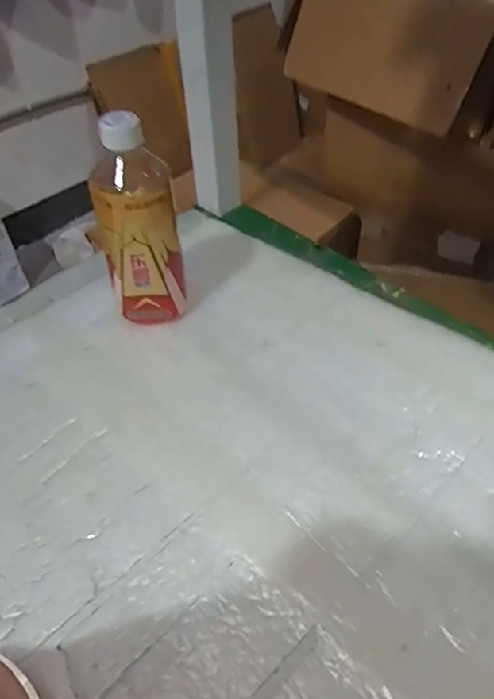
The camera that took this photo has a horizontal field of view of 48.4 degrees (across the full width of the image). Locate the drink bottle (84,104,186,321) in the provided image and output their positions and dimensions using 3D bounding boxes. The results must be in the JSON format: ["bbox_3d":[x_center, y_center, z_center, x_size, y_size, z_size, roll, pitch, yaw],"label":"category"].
[{"bbox_3d":[-0.092,-0.101,0.474,0.068,0.181,0.054,-10,47,-8],"label":"drink bottle"}]

